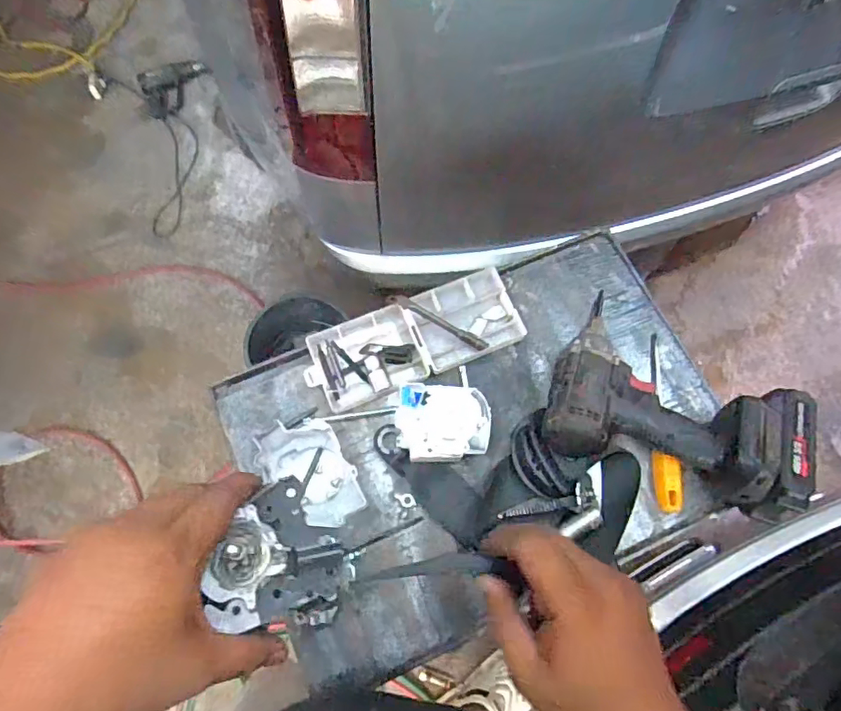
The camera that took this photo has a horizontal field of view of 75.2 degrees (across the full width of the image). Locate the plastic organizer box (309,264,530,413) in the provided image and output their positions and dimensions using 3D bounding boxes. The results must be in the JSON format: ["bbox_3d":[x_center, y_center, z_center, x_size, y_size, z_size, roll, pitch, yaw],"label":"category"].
[{"bbox_3d":[-0.006,-0.017,0.586,0.225,0.027,0.088,-23,72,-9],"label":"plastic organizer box"}]

